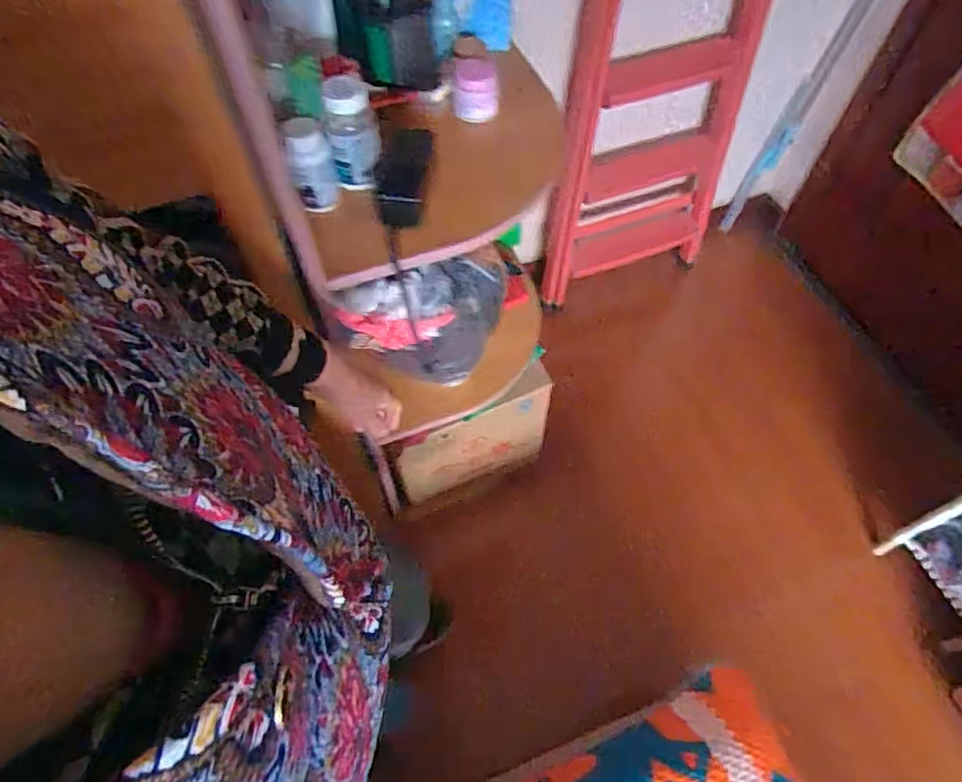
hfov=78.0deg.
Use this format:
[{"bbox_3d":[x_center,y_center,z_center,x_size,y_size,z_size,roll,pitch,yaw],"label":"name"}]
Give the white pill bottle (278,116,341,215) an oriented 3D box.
[{"bbox_3d":[-0.201,-0.270,0.706,0.050,0.107,0.048,-13,60,-7],"label":"white pill bottle"}]

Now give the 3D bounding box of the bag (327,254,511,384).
[{"bbox_3d":[-0.079,-0.104,0.998,0.286,0.214,0.117,-26,62,-14],"label":"bag"}]

